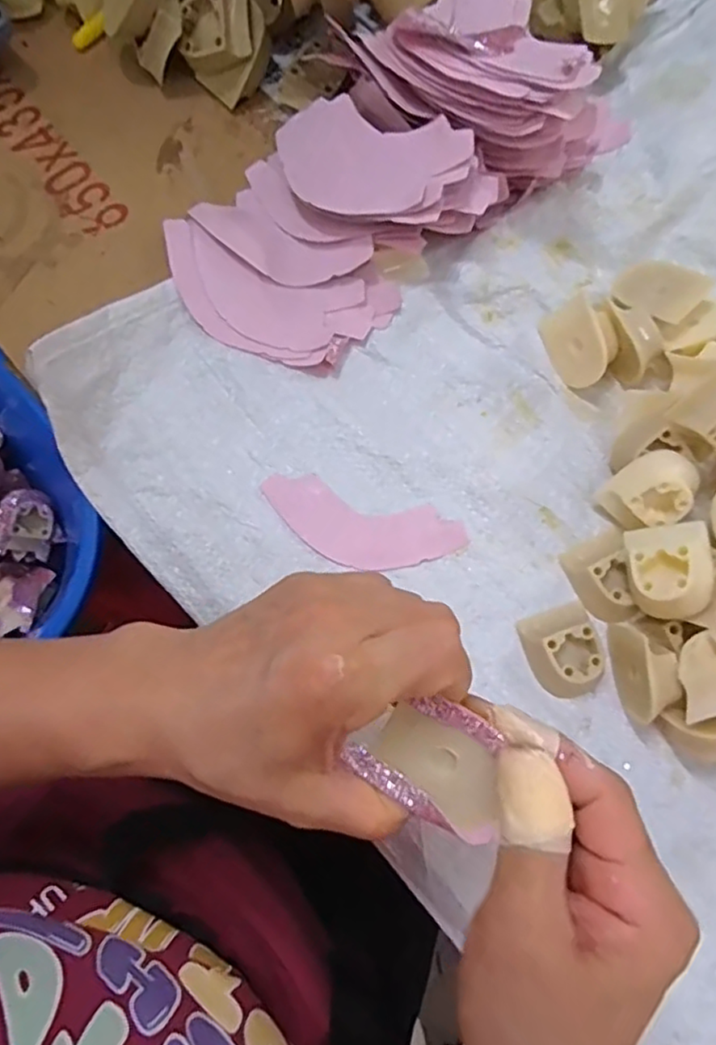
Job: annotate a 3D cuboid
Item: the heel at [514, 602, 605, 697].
[{"bbox_3d":[0.116,0.072,0.354,0.040,0.017,0.048,-18,79,-5],"label":"heel"}]

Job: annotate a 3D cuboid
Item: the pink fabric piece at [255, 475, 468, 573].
[{"bbox_3d":[0.002,0.004,0.374,0.118,0.004,0.045,15,71,0],"label":"pink fabric piece"}]

